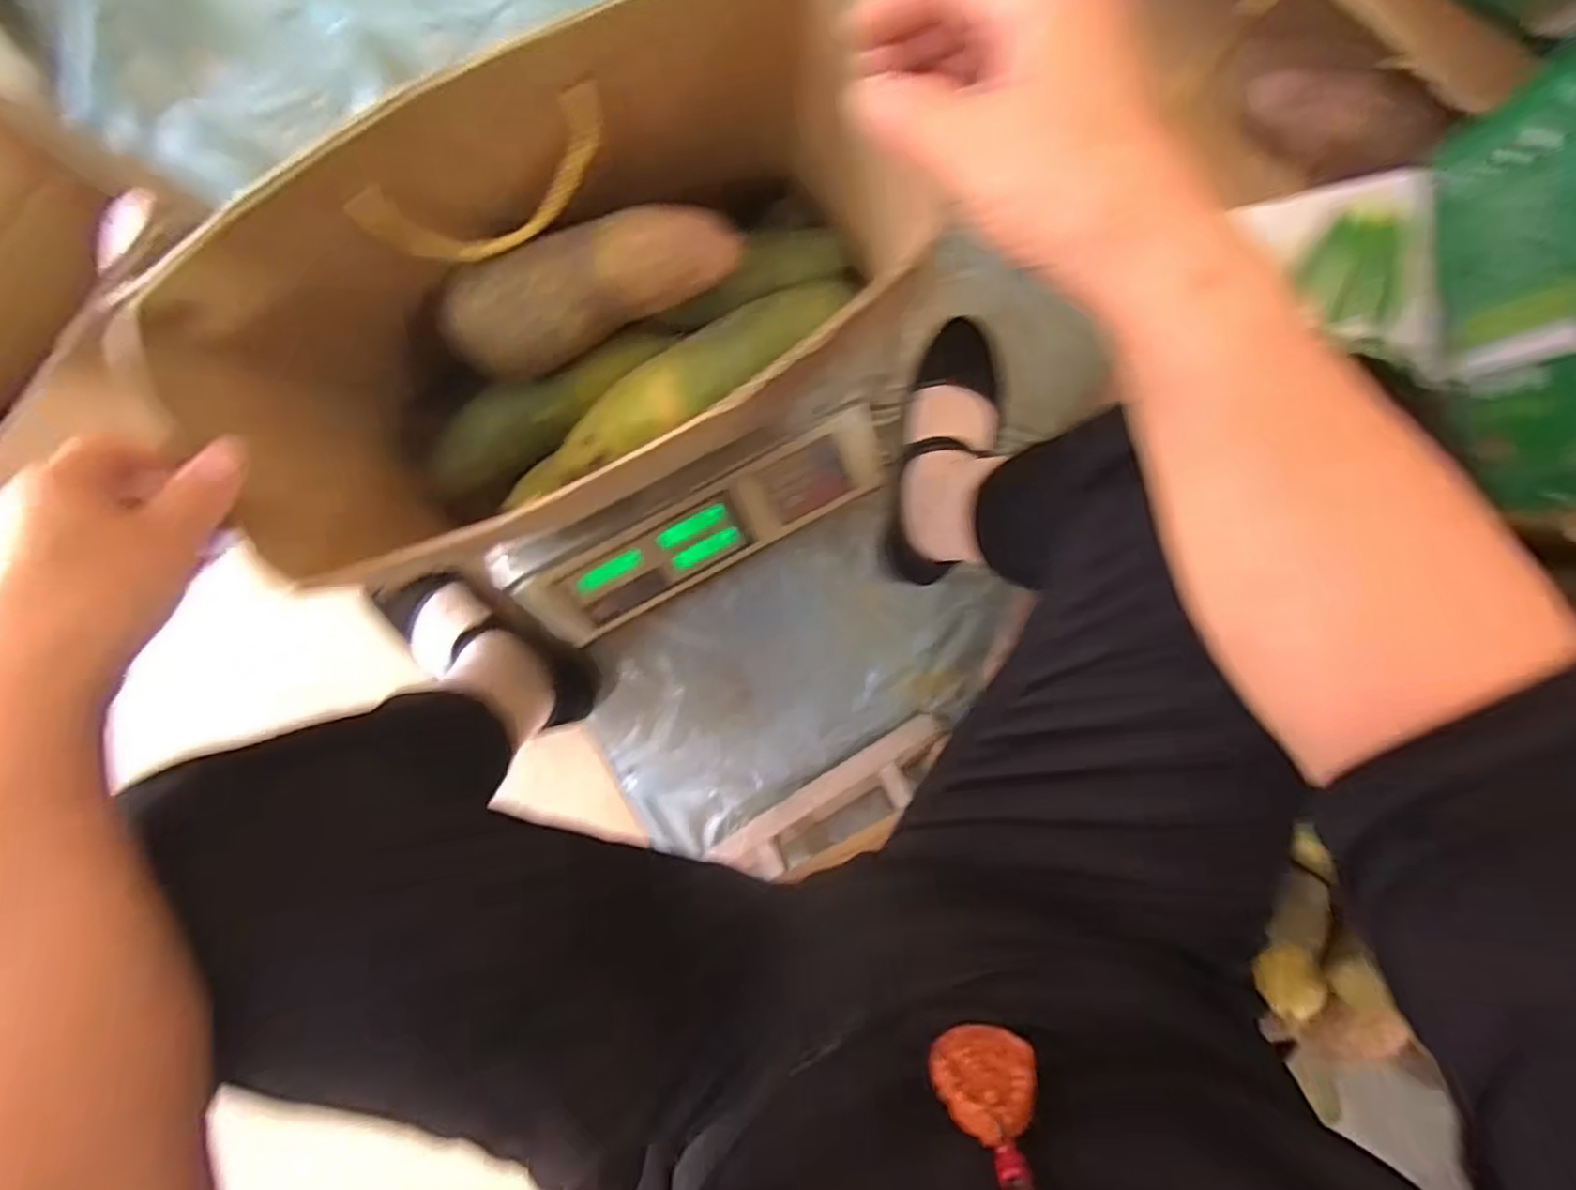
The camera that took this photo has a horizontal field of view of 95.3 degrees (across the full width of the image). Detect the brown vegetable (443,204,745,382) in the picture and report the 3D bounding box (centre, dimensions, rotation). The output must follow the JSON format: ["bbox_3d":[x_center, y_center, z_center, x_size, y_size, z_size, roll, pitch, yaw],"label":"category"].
[{"bbox_3d":[-0.118,-0.177,0.416,0.162,0.051,0.054,-23,95,2],"label":"brown vegetable"}]

